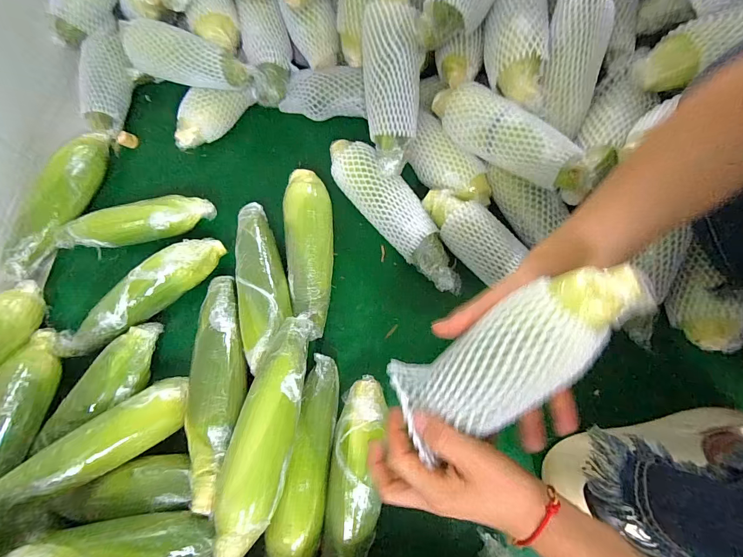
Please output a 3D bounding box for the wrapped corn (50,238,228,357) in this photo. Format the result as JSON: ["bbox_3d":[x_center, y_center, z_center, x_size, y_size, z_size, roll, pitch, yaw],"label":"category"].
[{"bbox_3d":[-0.306,0.021,0.477,0.244,0.048,0.056,-35,75,-9],"label":"wrapped corn"}]

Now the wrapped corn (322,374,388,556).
[{"bbox_3d":[-0.014,0.207,0.406,0.063,0.043,0.188,5,73,3],"label":"wrapped corn"}]

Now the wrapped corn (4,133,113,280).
[{"bbox_3d":[-0.445,-0.113,0.522,0.044,0.043,0.241,15,73,6],"label":"wrapped corn"}]

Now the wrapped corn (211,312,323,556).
[{"bbox_3d":[-0.108,0.155,0.390,0.059,0.054,0.235,11,73,5],"label":"wrapped corn"}]

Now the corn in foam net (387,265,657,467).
[{"bbox_3d":[0.104,0.059,0.272,0.188,0.048,0.074,-38,73,23],"label":"corn in foam net"}]

